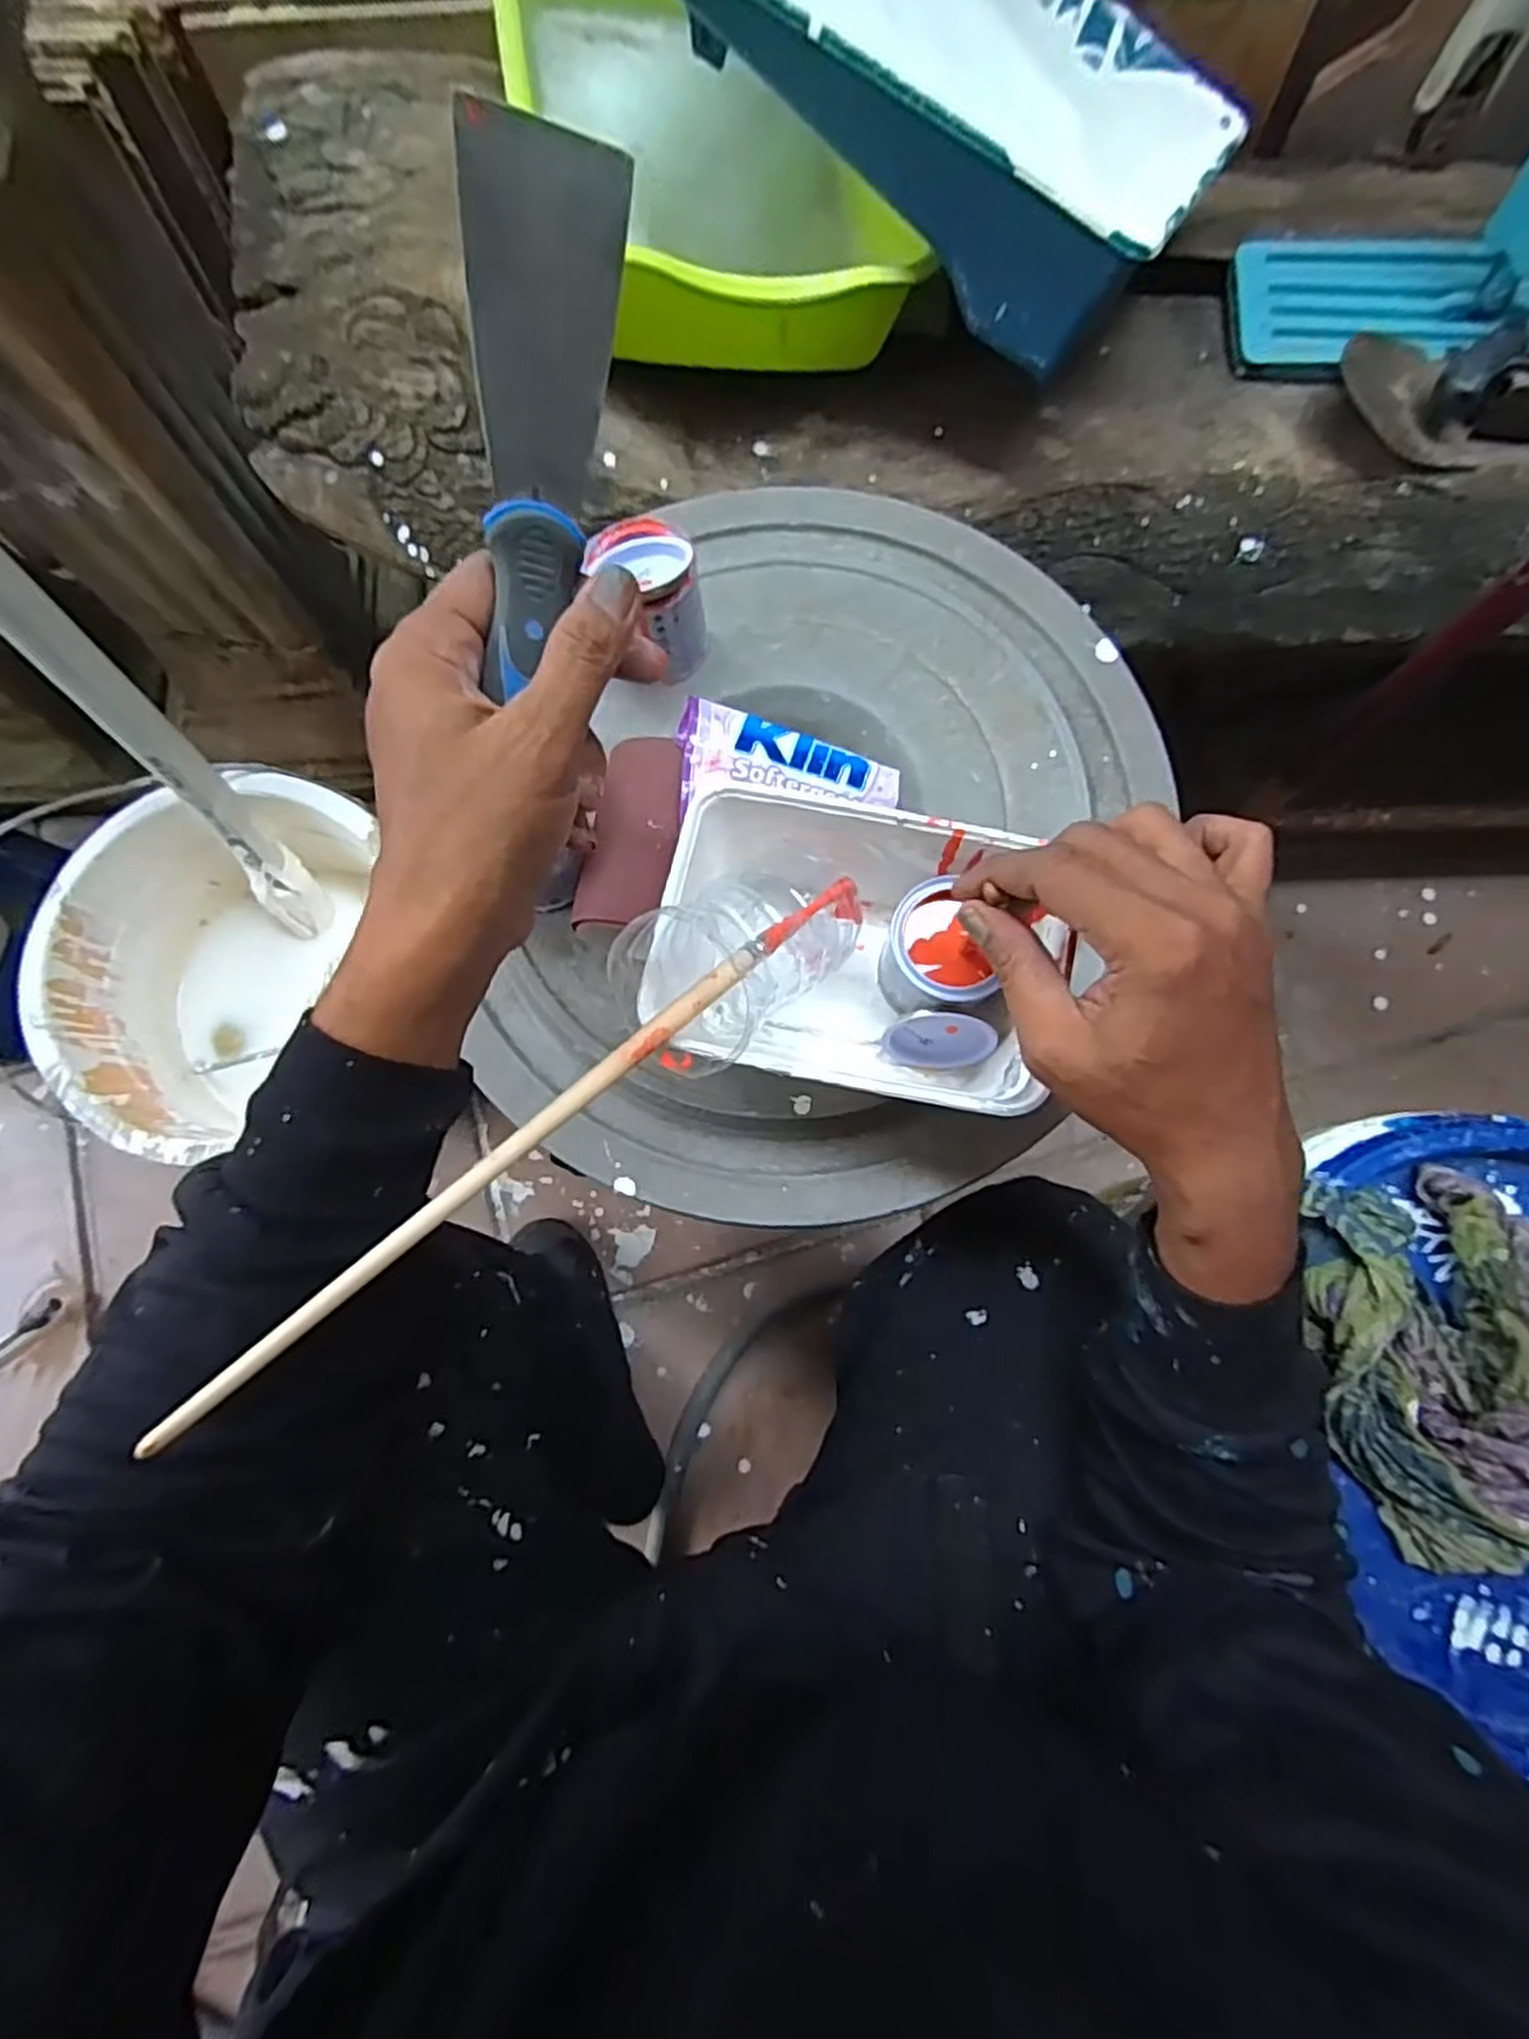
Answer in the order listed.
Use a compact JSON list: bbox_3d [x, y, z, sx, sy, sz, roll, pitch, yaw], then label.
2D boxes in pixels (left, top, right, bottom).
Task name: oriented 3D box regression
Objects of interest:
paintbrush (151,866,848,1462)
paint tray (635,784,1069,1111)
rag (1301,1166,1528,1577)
[{"bbox_3d":[-0.064,0.026,0.299,0.013,0.016,0.309,44,61,8],"label":"paintbrush"},{"bbox_3d":[0.037,-0.027,0.372,0.161,0.075,0.120,11,78,3],"label":"paint tray"},{"bbox_3d":[0.339,0.167,0.380,0.143,0.046,0.181,0,78,0],"label":"rag"}]

